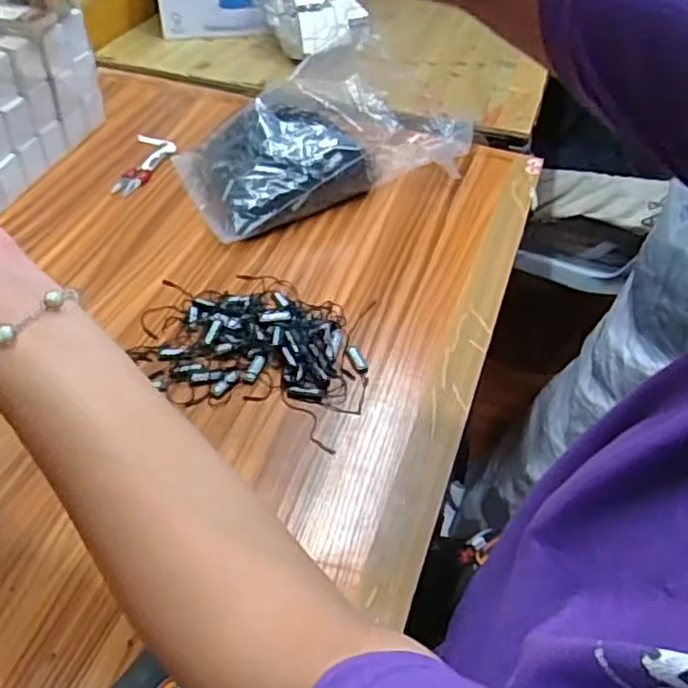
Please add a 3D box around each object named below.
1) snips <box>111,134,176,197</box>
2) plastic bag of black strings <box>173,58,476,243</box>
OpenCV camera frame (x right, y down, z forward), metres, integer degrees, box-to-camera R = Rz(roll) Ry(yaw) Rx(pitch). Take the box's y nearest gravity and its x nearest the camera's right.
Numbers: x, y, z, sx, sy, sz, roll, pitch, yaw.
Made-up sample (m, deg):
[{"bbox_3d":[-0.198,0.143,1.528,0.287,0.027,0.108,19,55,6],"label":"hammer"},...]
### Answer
[{"bbox_3d":[-0.220,-0.203,0.757,0.049,0.011,0.122,5,45,0],"label":"snips"},{"bbox_3d":[-0.016,-0.225,0.731,0.317,0.088,0.170,-21,50,-23],"label":"plastic bag of black strings"}]

